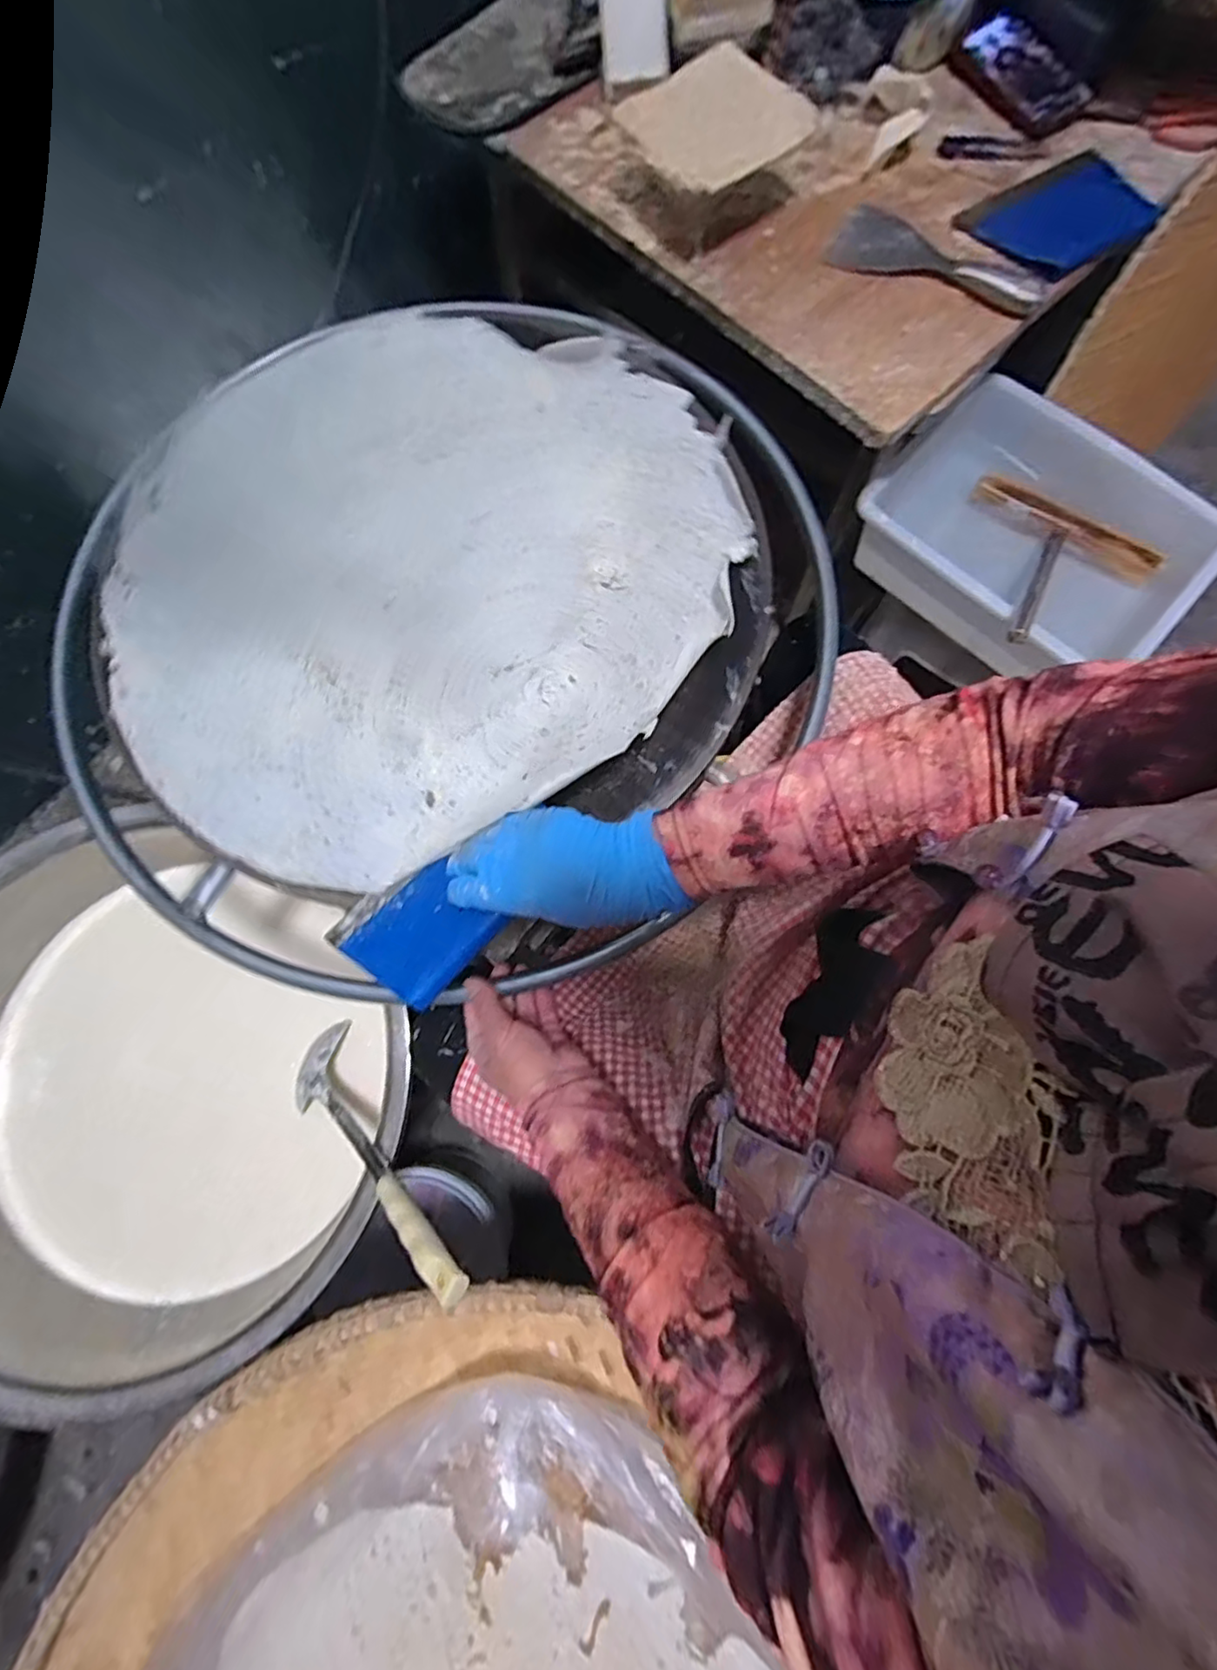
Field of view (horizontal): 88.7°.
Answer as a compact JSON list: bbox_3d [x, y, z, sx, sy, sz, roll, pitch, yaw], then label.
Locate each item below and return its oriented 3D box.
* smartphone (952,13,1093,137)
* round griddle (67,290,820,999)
[{"bbox_3d":[0.473,-0.877,0.718,0.080,0.015,0.169,-35,79,15],"label":"smartphone"},{"bbox_3d":[-0.167,-0.192,0.531,0.572,0.085,0.629,0,76,1],"label":"round griddle"}]

